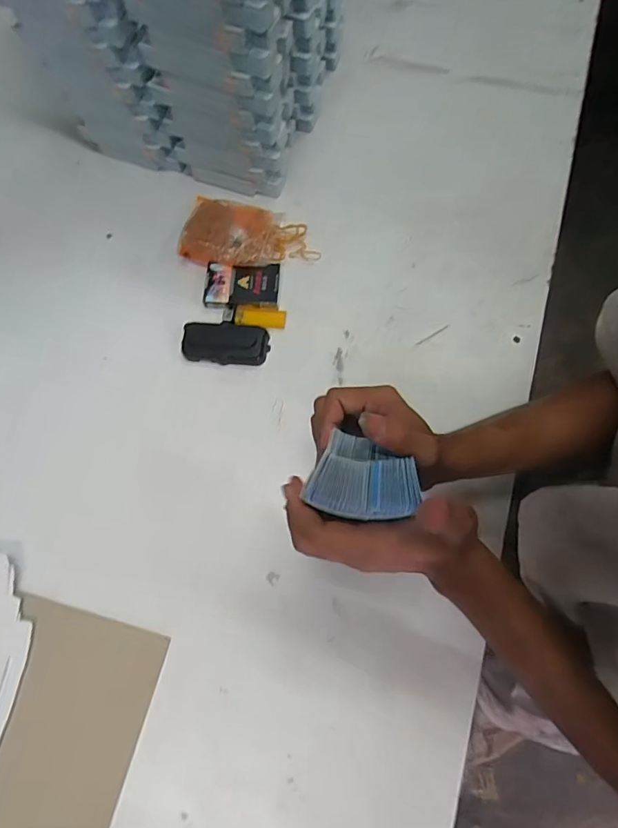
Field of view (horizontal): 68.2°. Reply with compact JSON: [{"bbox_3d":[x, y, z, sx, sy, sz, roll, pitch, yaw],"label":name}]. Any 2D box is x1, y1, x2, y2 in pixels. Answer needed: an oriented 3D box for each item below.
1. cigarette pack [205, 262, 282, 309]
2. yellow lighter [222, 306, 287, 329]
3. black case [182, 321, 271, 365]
[{"bbox_3d":[-0.088,-0.170,0.603,0.095,0.020,0.061,2,72,2],"label":"cigarette pack"},{"bbox_3d":[-0.071,-0.126,0.594,0.081,0.011,0.026,4,72,3],"label":"yellow lighter"},{"bbox_3d":[-0.107,-0.091,0.587,0.107,0.024,0.054,3,72,3],"label":"black case"}]

